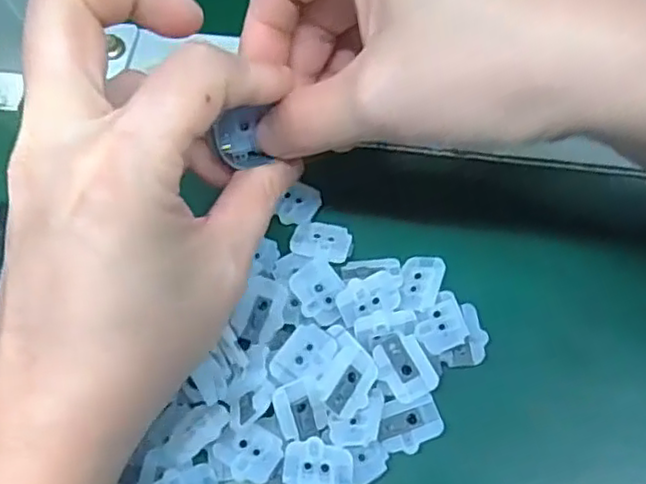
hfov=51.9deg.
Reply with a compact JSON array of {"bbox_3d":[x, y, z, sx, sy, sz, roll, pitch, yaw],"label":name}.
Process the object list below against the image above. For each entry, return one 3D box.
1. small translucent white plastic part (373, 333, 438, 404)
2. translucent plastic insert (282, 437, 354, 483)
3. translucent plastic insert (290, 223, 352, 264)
[{"bbox_3d":[0.027,0.041,0.220,0.016,0.007,0.022,-24,66,-12],"label":"small translucent white plastic part"},{"bbox_3d":[-0.001,0.071,0.205,0.021,0.006,0.019,-1,64,-1],"label":"translucent plastic insert"},{"bbox_3d":[-0.001,-0.001,0.245,0.022,0.005,0.015,10,64,5],"label":"translucent plastic insert"}]

